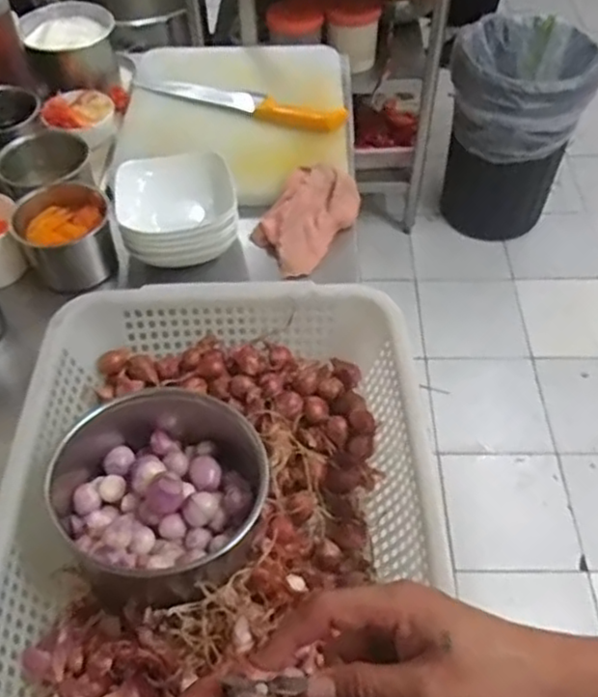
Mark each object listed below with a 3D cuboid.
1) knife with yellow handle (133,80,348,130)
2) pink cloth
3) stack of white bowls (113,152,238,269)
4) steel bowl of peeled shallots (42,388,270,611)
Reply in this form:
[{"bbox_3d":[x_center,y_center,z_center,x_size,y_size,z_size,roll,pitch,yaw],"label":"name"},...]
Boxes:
[{"bbox_3d":[-0.097,-0.379,1.002,0.346,0.022,0.045,19,55,14],"label":"knife with yellow handle"},{"bbox_3d":[0.010,-0.181,0.877,0.101,0.055,0.161,30,58,21],"label":"pink cloth"},{"bbox_3d":[-0.154,-0.176,0.839,0.144,0.079,0.126,-15,54,-11],"label":"stack of white bowls"},{"bbox_3d":[-0.128,0.121,0.585,0.188,0.099,0.163,33,59,23],"label":"steel bowl of peeled shallots"}]

